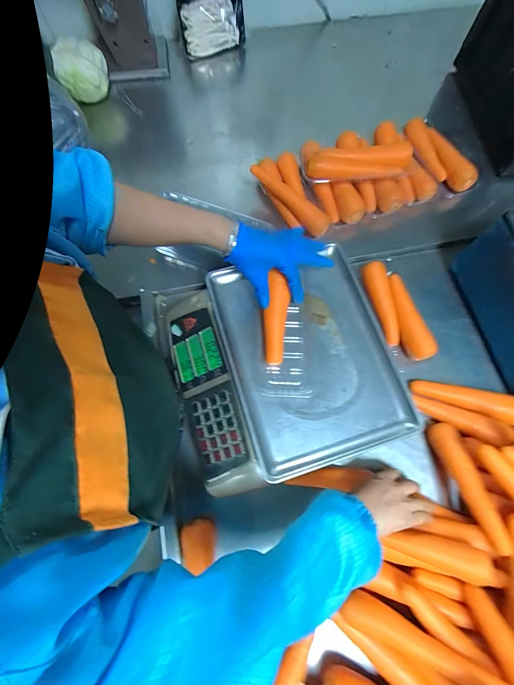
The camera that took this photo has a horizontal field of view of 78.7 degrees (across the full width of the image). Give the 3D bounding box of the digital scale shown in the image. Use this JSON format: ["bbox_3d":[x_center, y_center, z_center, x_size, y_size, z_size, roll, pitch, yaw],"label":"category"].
[{"bbox_3d":[0.019,0.019,0.534,0.345,0.107,0.383,-17,73,-6],"label":"digital scale"}]

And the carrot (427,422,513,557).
[{"bbox_3d":[0.327,0.216,0.488,0.031,0.035,0.186,-9,51,-4],"label":"carrot"}]

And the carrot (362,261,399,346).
[{"bbox_3d":[0.242,-0.077,0.602,0.045,0.035,0.165,-15,85,-5],"label":"carrot"}]

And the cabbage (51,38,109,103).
[{"bbox_3d":[-0.410,-0.635,0.742,0.117,0.092,0.097,-23,73,-8],"label":"cabbage"}]

